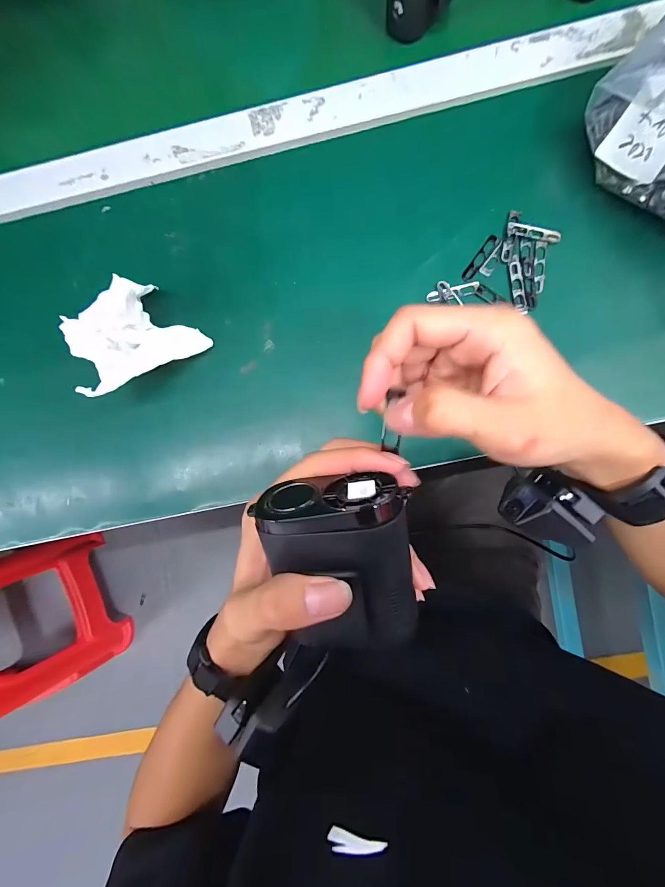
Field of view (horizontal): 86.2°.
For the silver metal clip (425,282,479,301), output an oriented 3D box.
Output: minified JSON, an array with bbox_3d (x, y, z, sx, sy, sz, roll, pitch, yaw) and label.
[{"bbox_3d":[0.100,-0.125,0.295,0.042,0.004,0.010,-12,86,4],"label":"silver metal clip"}]

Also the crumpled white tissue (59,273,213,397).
[{"bbox_3d":[-0.168,-0.091,0.292,0.099,0.047,0.092,-26,85,3],"label":"crumpled white tissue"}]

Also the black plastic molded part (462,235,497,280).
[{"bbox_3d":[0.123,-0.154,0.294,0.008,0.004,0.045,36,90,5],"label":"black plastic molded part"}]

